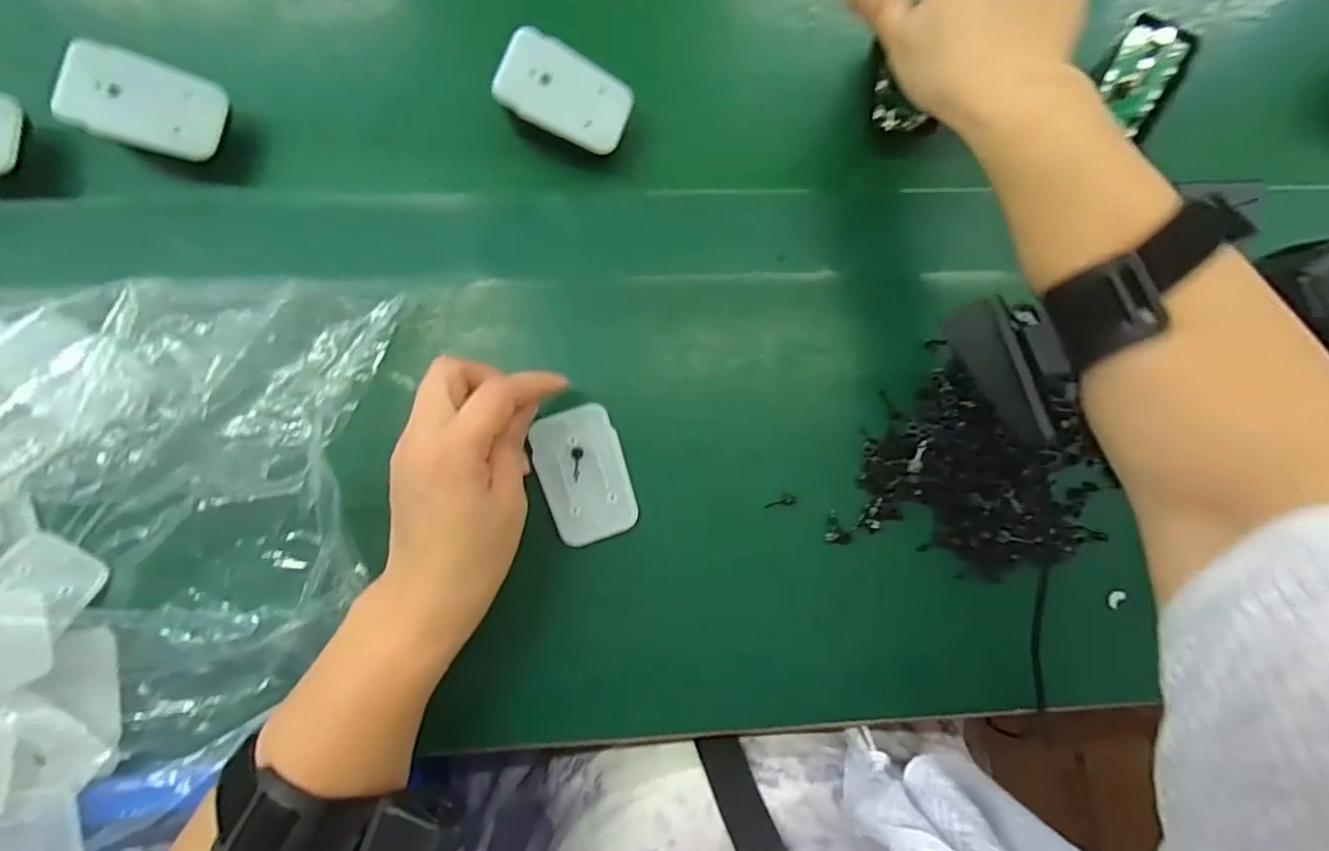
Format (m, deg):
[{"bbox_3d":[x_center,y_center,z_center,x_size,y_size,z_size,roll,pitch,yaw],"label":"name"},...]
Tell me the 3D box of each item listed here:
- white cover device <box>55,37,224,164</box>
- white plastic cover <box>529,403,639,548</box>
[{"bbox_3d":[-0.268,-0.167,0.308,0.064,0.014,0.047,11,88,-27],"label":"white cover device"},{"bbox_3d":[-0.043,0.026,0.320,0.044,0.006,0.070,-19,84,-6],"label":"white plastic cover"}]

